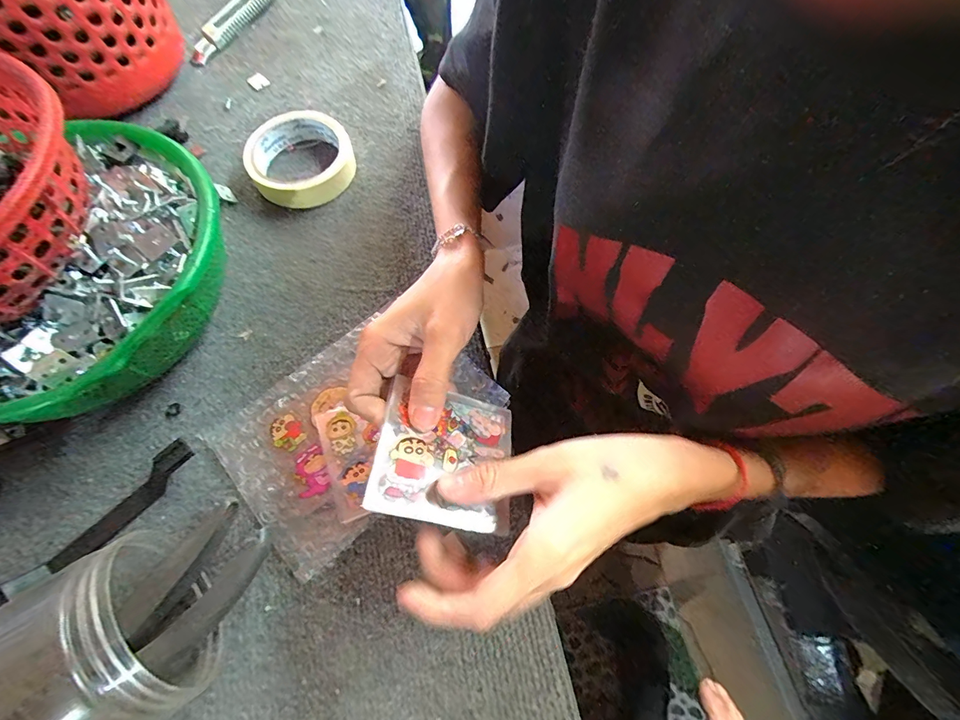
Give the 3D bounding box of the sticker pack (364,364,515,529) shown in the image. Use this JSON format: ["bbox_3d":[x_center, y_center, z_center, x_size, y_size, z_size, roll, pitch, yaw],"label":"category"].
[{"bbox_3d":[-0.018,0.050,0.233,0.074,0.006,0.076,20,52,-15],"label":"sticker pack"}]

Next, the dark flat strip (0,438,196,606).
[{"bbox_3d":[-0.241,0.102,0.268,0.018,0.026,0.132,42,72,16],"label":"dark flat strip"}]

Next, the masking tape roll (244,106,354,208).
[{"bbox_3d":[-0.163,-0.183,0.389,0.089,0.030,0.087,0,66,0],"label":"masking tape roll"}]

